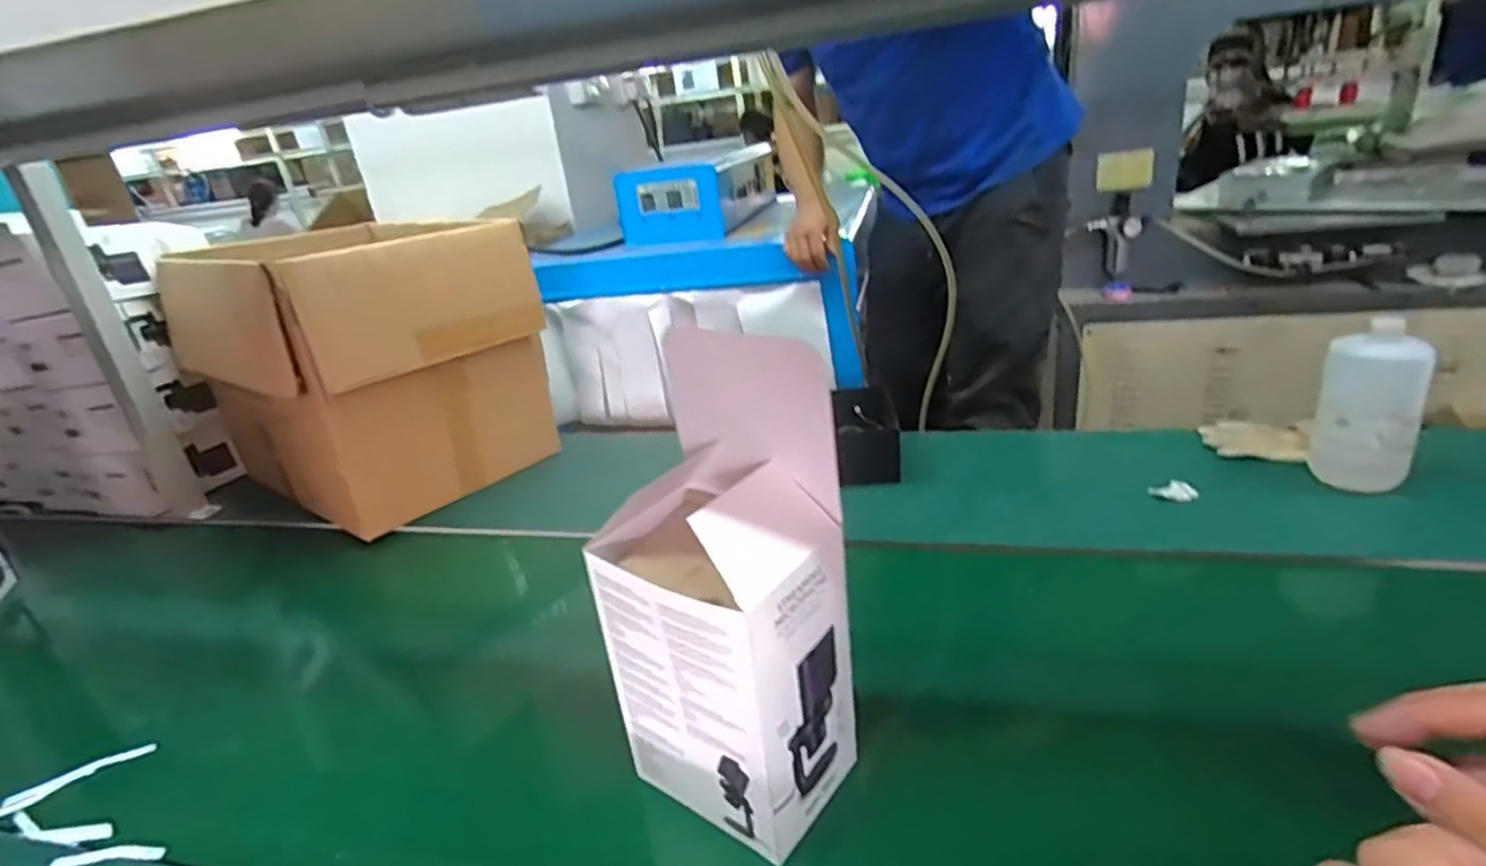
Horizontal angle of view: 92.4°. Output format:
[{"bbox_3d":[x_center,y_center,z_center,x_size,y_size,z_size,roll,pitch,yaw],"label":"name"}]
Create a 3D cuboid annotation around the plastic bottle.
[{"bbox_3d":[0.744,-0.018,0.850,0.100,0.206,0.076,15,33,40],"label":"plastic bottle"}]

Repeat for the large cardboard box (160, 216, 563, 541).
[{"bbox_3d":[-0.620,-0.128,1.179,0.524,0.394,0.386,12,31,35],"label":"large cardboard box"}]

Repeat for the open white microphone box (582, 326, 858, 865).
[{"bbox_3d":[-0.016,0.116,0.524,0.148,0.335,0.119,13,31,36],"label":"open white microphone box"}]

